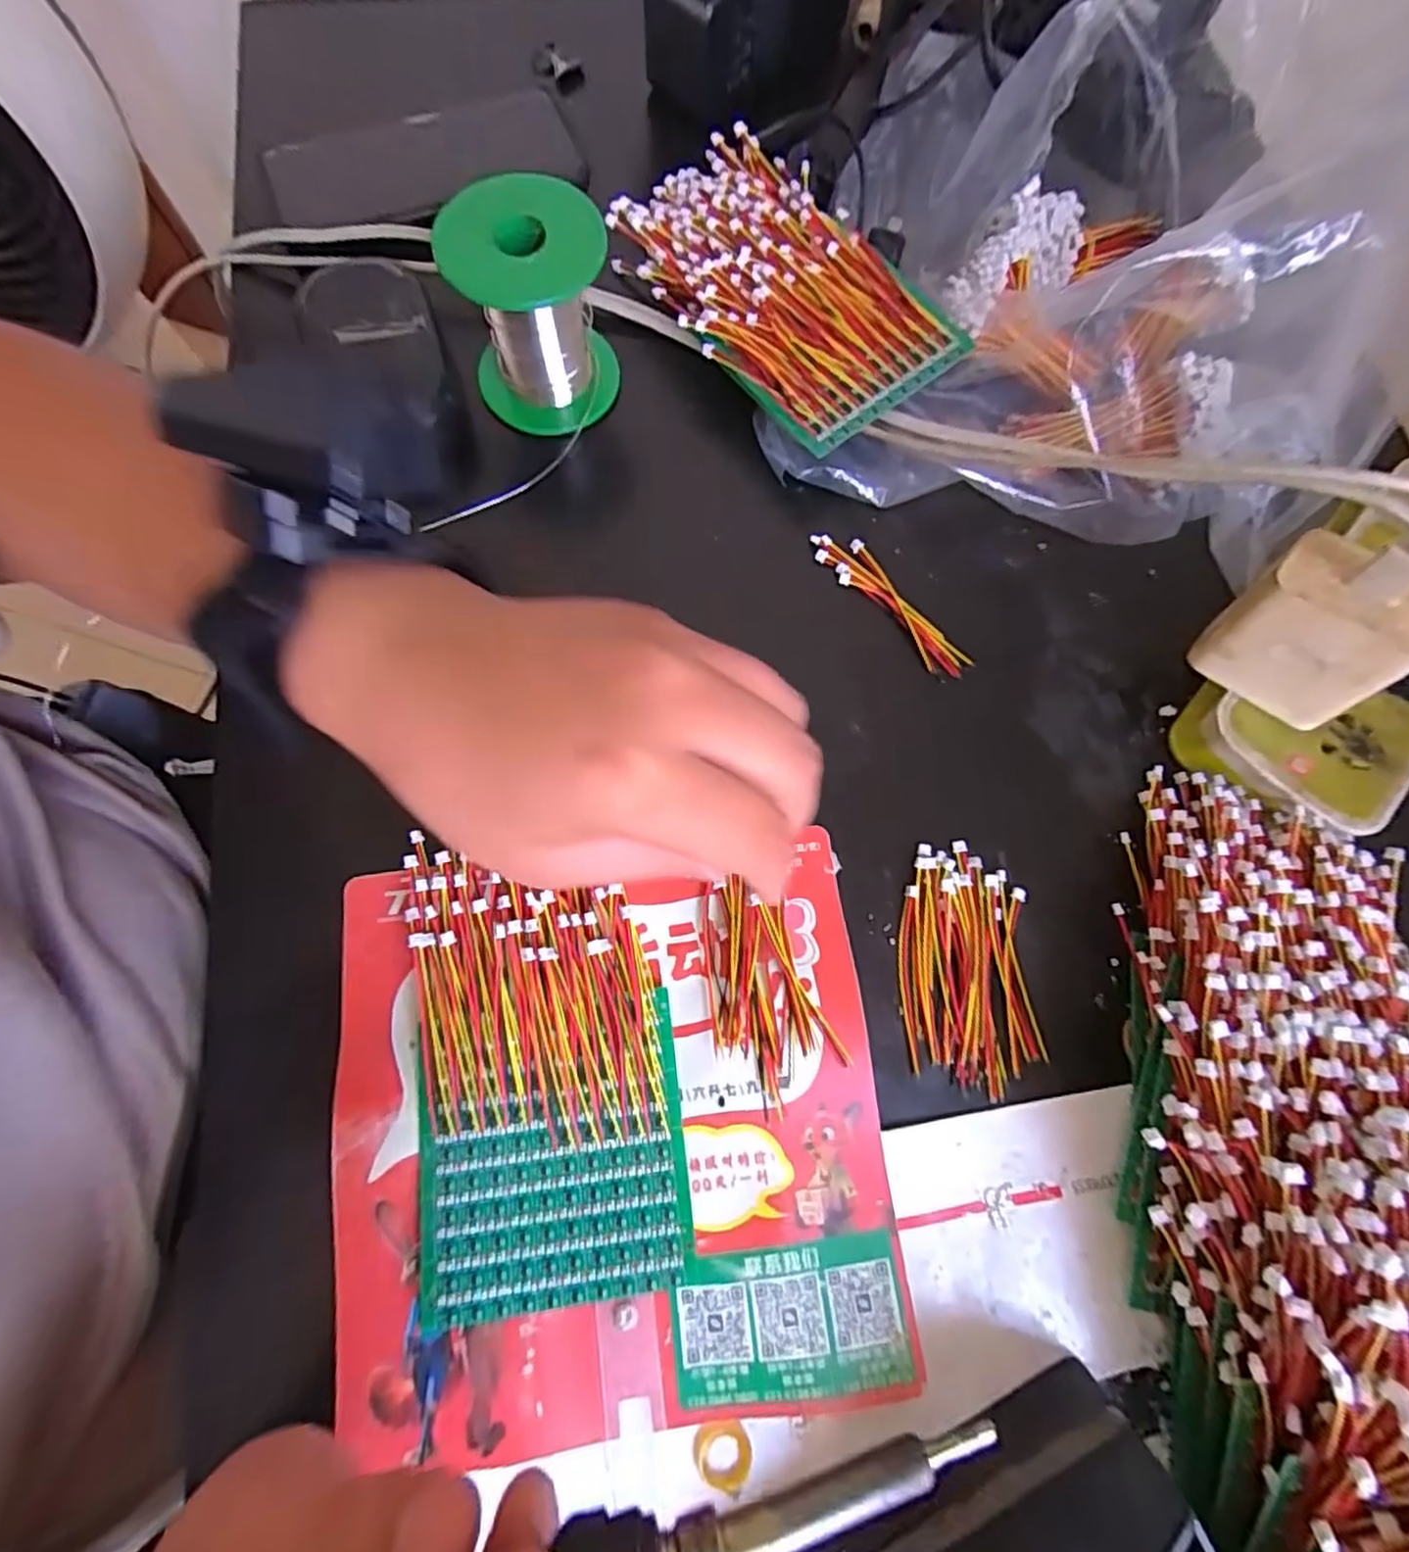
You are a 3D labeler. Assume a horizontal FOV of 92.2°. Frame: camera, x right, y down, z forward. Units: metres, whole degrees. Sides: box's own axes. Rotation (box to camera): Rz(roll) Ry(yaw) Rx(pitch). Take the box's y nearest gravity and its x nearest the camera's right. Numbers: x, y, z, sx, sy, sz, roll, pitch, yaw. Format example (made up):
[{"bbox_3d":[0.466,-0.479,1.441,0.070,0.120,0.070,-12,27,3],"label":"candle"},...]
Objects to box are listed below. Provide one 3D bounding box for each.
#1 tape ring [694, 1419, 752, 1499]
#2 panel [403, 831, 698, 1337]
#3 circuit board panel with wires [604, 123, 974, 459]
[{"bbox_3d":[0.007,0.229,0.228,0.018,0.005,0.018,0,75,-2],"label":"tape ring"},{"bbox_3d":[-0.060,0.104,0.248,0.093,0.017,0.159,-9,75,-4],"label":"panel"},{"bbox_3d":[0.036,-0.231,0.318,0.094,0.032,0.157,-37,79,-11],"label":"circuit board panel with wires"}]

